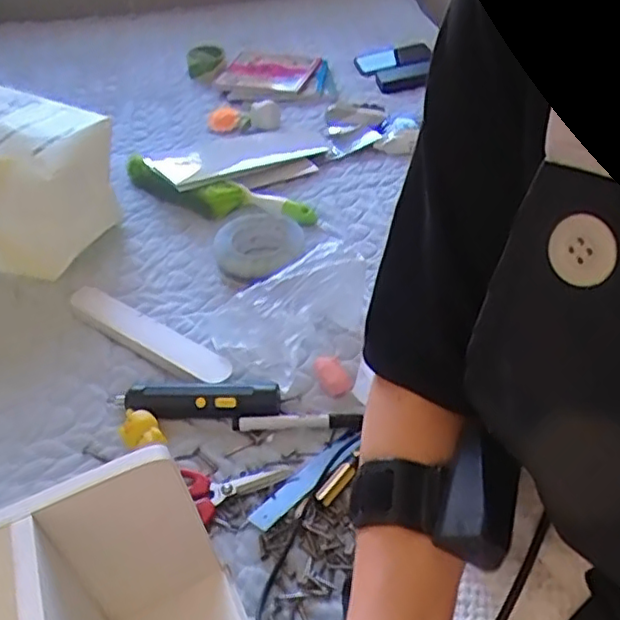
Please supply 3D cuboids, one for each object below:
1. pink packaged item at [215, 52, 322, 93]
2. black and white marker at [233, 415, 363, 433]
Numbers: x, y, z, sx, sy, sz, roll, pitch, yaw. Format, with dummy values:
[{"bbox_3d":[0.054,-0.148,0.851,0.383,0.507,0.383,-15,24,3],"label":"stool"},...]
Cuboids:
[{"bbox_3d":[-0.080,-0.494,1.339,0.180,0.029,0.152,10,43,15],"label":"pink packaged item"},{"bbox_3d":[-0.013,0.115,0.664,0.130,0.014,0.017,-2,41,3],"label":"black and white marker"}]

